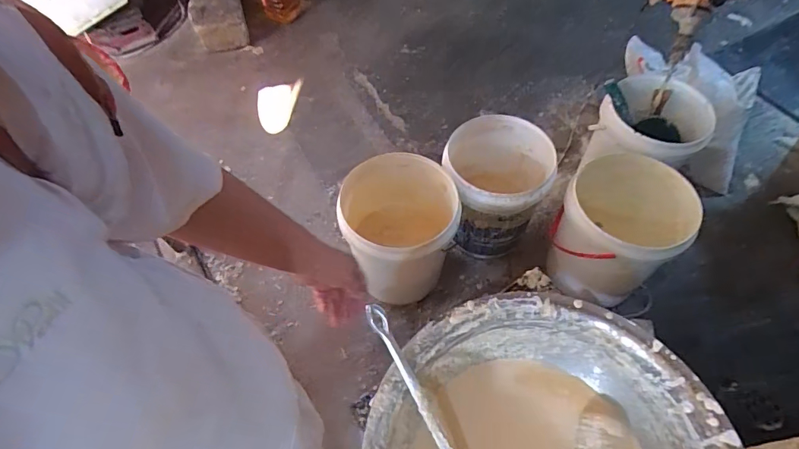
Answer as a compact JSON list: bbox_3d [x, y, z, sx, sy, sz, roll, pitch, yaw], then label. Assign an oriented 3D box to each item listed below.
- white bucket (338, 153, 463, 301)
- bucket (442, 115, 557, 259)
[{"bbox_3d":[0.000,0.043,1.228,0.304,0.344,0.321,0,57,0],"label":"white bucket"},{"bbox_3d":[0.284,-0.105,1.308,0.290,0.306,0.291,0,57,0],"label":"bucket"}]

